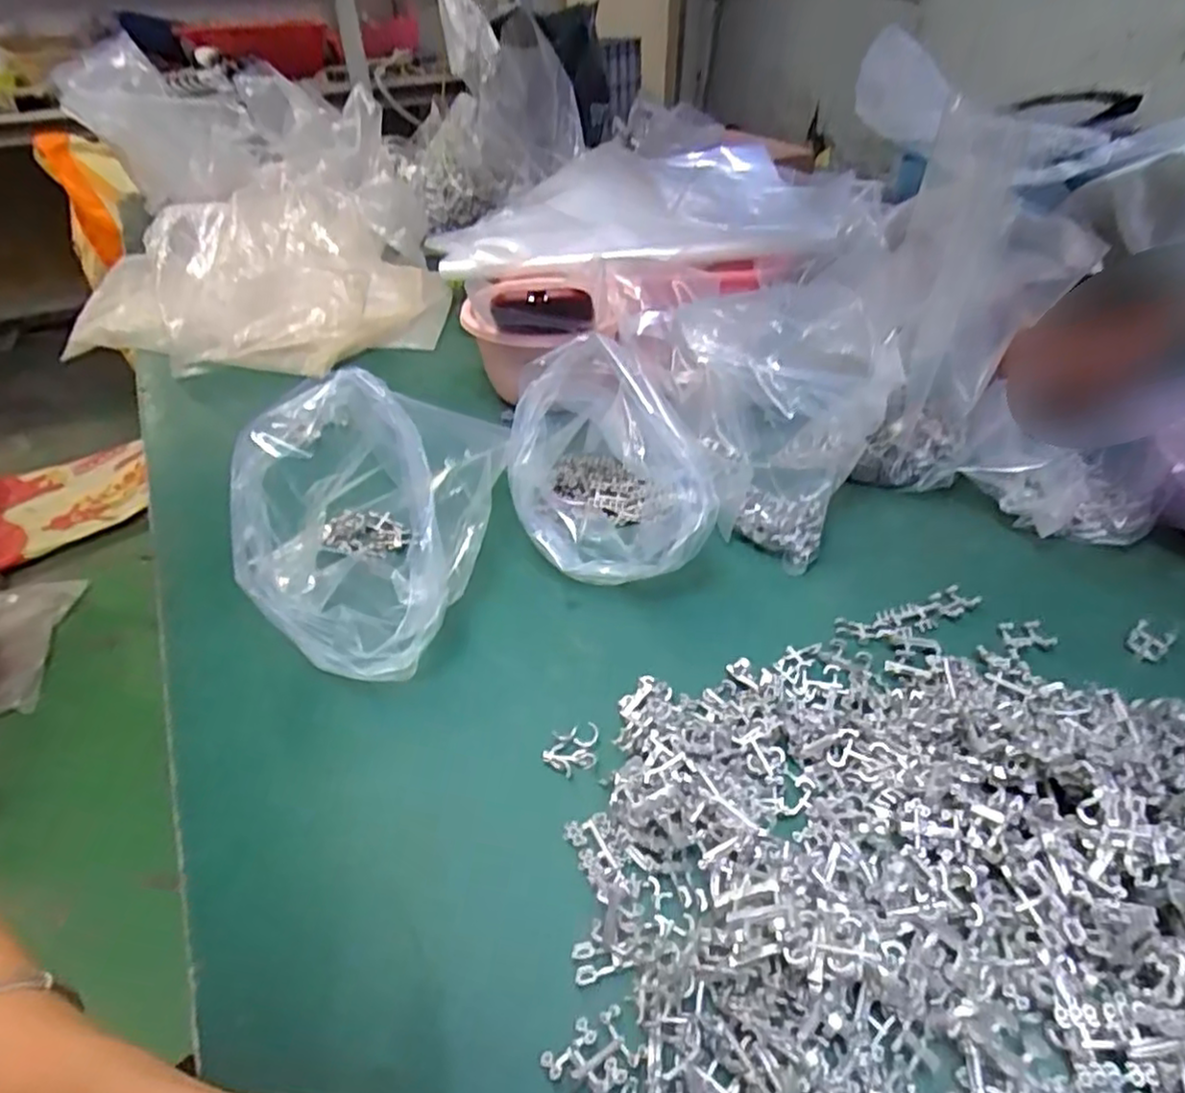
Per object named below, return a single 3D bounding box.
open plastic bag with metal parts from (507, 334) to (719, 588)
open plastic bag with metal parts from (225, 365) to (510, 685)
[{"bbox_3d":[0.005,-0.054,0.468,0.117,0.126,0.150,-9,40,-9],"label":"open plastic bag with metal parts"},{"bbox_3d":[-0.144,-0.023,0.421,0.125,0.150,0.161,8,40,13],"label":"open plastic bag with metal parts"}]

